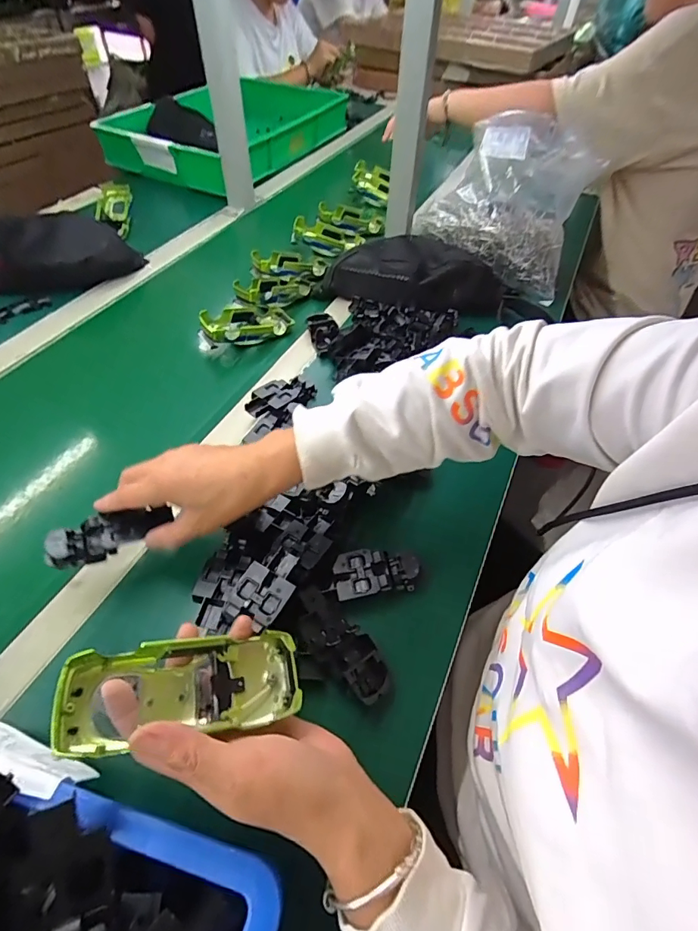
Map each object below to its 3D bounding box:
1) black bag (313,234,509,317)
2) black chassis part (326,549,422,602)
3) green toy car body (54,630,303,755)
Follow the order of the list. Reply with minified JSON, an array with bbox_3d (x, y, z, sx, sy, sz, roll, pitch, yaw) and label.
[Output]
[{"bbox_3d":[0.098,-0.307,0.698,0.297,0.055,0.138,4,50,0],"label":"black bag"},{"bbox_3d":[0.022,0.098,0.405,0.081,0.017,0.043,-6,51,-8],"label":"black chassis part"},{"bbox_3d":[-0.098,0.136,0.269,0.131,0.035,0.052,4,48,-21],"label":"green toy car body"}]

